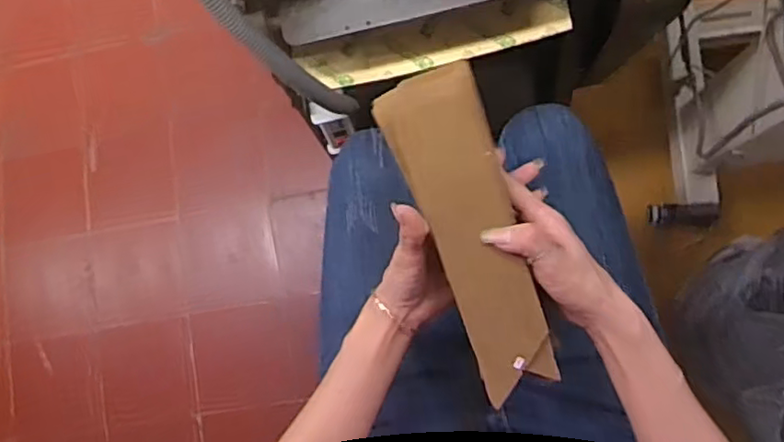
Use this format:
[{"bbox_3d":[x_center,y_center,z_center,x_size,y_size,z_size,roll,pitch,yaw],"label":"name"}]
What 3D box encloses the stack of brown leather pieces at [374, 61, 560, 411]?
[{"bbox_3d":[0.058,0.007,0.467,0.071,0.031,0.241,-18,90,5],"label":"stack of brown leather pieces"}]

